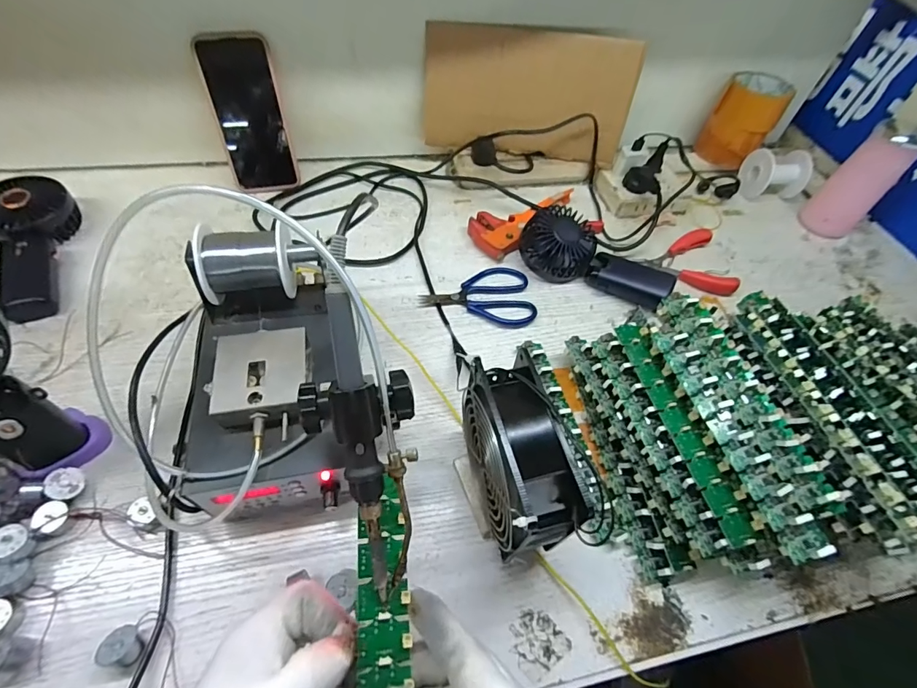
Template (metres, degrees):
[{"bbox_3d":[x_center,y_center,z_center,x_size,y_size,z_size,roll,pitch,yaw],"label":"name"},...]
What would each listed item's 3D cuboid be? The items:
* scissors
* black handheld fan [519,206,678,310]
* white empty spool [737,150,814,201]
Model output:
[{"bbox_3d":[0.026,-0.061,0.502,0.128,0.011,0.075,13,54,5],"label":"scissors"},{"bbox_3d":[0.162,-0.104,0.514,0.179,0.057,0.085,20,55,9],"label":"black handheld fan"},{"bbox_3d":[0.456,-0.247,0.639,0.084,0.063,0.063,-8,56,-11],"label":"white empty spool"}]

